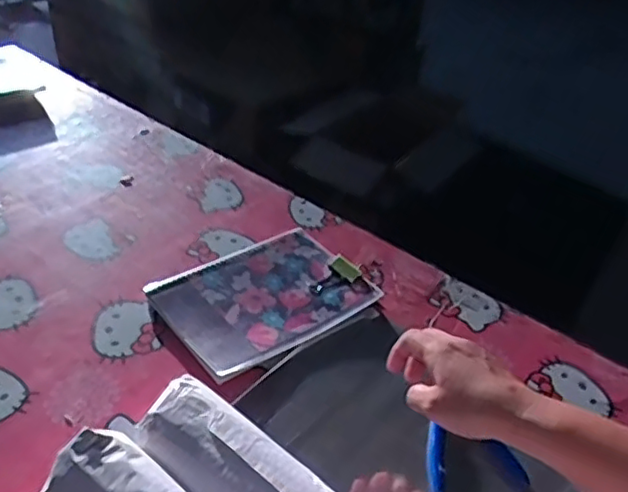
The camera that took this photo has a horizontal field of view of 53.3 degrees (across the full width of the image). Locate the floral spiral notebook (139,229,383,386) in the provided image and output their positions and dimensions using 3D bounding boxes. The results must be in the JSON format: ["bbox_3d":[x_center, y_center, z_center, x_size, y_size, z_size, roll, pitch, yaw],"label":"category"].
[{"bbox_3d":[-0.057,0.052,0.709,0.221,0.016,0.174,-22,46,-33],"label":"floral spiral notebook"}]

